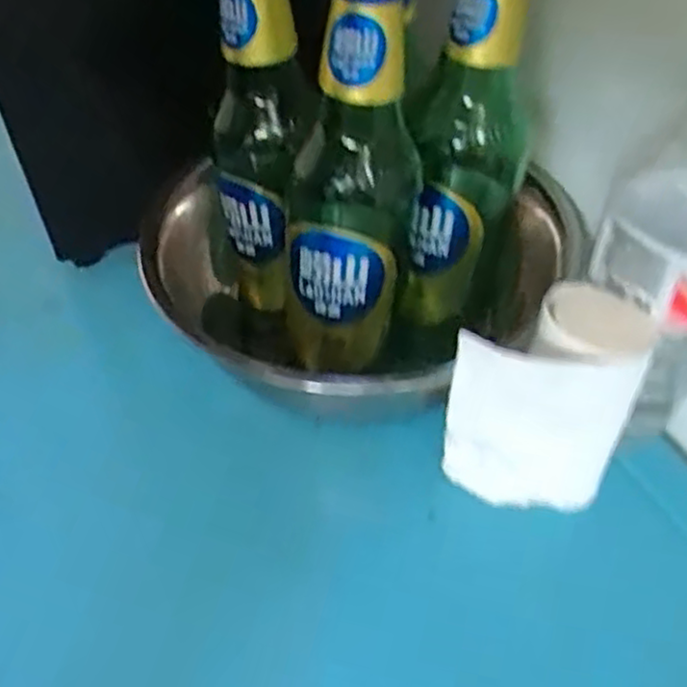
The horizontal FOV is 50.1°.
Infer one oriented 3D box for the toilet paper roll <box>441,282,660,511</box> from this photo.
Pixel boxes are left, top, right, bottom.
[{"bbox_3d":[0.099,0.029,0.378,0.085,0.115,0.051,6,48,10],"label":"toilet paper roll"}]

